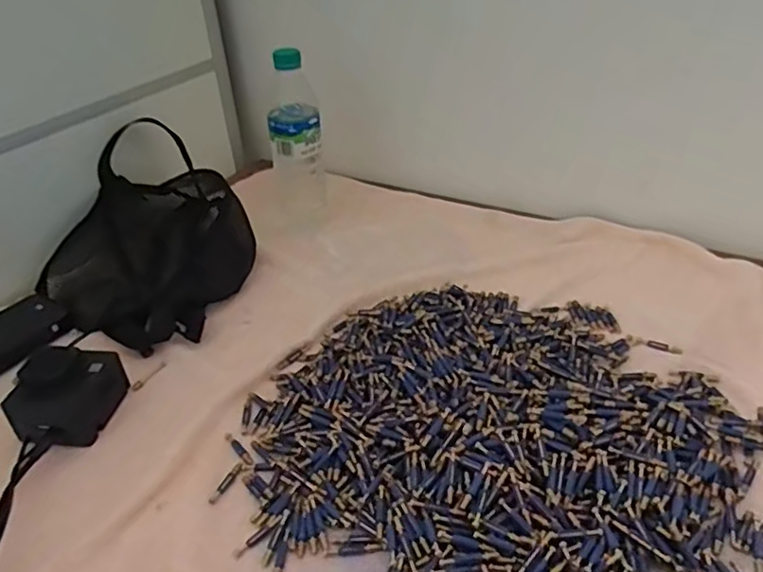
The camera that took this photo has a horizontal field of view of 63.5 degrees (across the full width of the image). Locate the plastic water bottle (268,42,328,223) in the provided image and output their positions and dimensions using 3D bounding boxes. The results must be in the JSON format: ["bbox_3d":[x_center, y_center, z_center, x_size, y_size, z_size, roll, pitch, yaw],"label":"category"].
[{"bbox_3d":[-0.105,-0.175,0.763,0.065,0.209,0.068,-8,35,-3],"label":"plastic water bottle"}]

